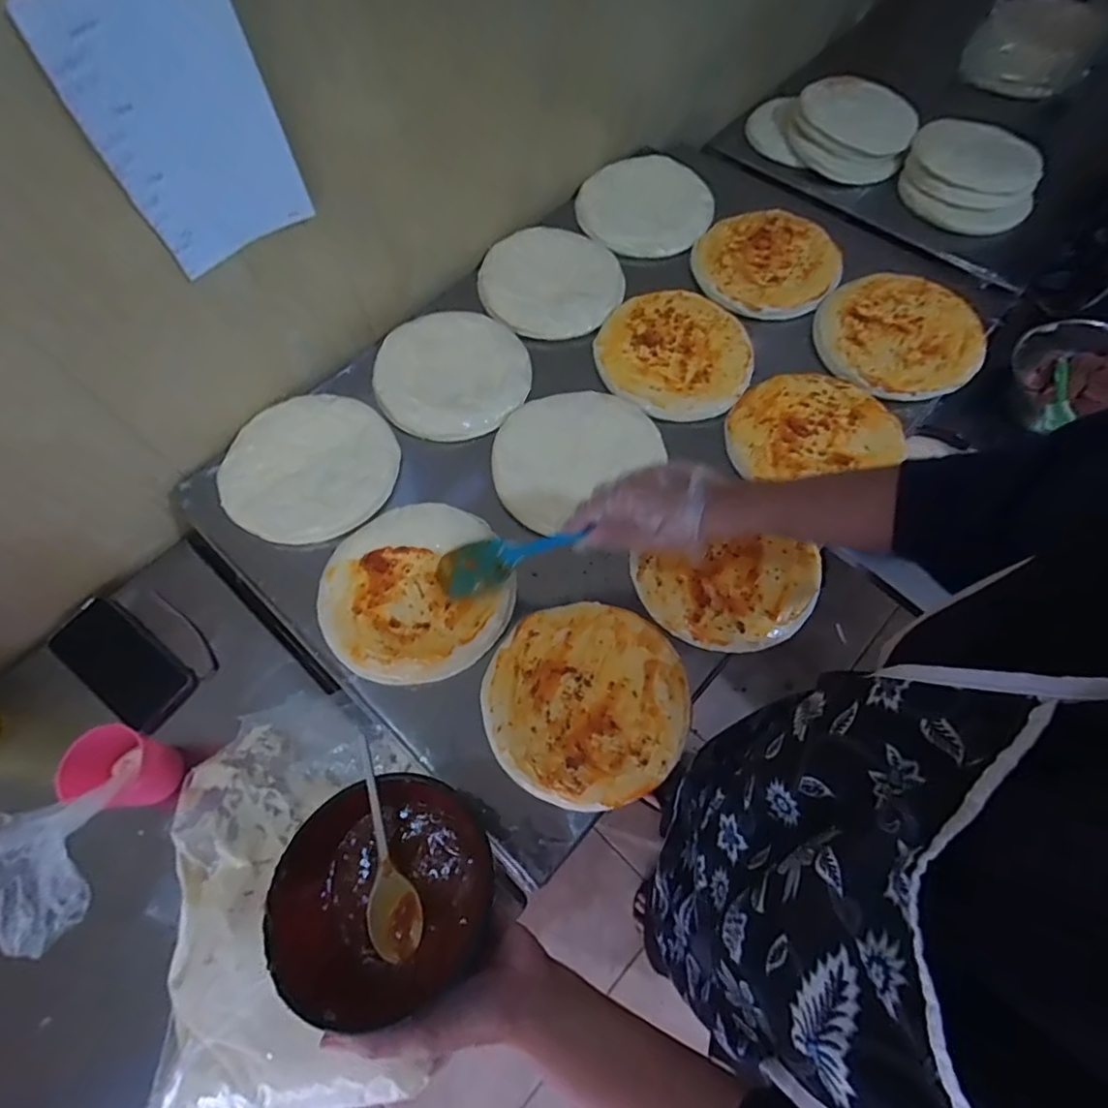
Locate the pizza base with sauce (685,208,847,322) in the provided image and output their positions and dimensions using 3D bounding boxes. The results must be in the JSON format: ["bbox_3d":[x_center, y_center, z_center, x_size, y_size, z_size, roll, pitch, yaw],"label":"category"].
[{"bbox_3d":[0.296,-0.414,0.808,0.183,0.021,0.189,-1,71,3],"label":"pizza base with sauce"}]

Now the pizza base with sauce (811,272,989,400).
[{"bbox_3d":[0.449,-0.285,0.741,0.195,0.029,0.189,7,65,4],"label":"pizza base with sauce"}]

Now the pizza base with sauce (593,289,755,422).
[{"bbox_3d":[0.160,-0.261,0.752,0.193,0.029,0.193,0,64,0],"label":"pizza base with sauce"}]

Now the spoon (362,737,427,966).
[{"bbox_3d":[-0.122,0.207,0.409,0.035,0.014,0.147,-12,80,-5],"label":"spoon"}]

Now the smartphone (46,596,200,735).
[{"bbox_3d":[-0.506,0.122,0.670,0.192,0.014,0.080,31,68,14],"label":"smartphone"}]

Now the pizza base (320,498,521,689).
[{"bbox_3d":[-0.147,0.036,0.601,0.191,0.010,0.193,0,64,0],"label":"pizza base"}]

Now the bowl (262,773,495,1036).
[{"bbox_3d":[-0.114,0.225,0.391,0.134,0.071,0.135,0,64,0],"label":"bowl"}]

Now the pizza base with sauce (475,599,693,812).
[{"bbox_3d":[0.032,0.138,0.553,0.190,0.005,0.188,0,64,0],"label":"pizza base with sauce"}]

